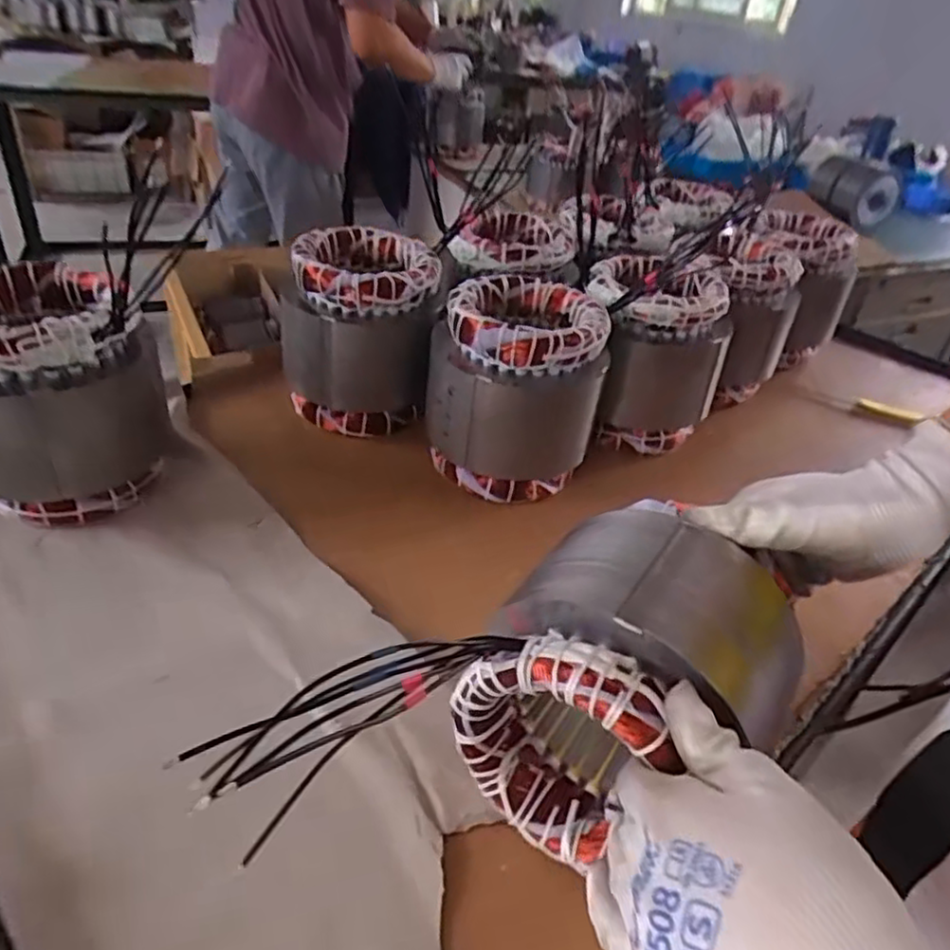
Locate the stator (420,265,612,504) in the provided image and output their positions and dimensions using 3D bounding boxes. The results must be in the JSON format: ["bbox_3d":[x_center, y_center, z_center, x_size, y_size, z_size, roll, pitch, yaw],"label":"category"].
[{"bbox_3d":[0.030,-0.072,0.616,0.137,0.162,0.137,2,36,-7],"label":"stator"}]

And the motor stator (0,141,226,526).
[{"bbox_3d":[-0.314,-0.058,0.525,0.139,0.160,0.130,-13,40,-26],"label":"motor stator"}]

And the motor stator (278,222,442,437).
[{"bbox_3d":[-0.114,-0.140,0.679,0.149,0.161,0.130,5,36,-3],"label":"motor stator"}]

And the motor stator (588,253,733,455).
[{"bbox_3d":[0.168,-0.123,0.686,0.128,0.153,0.142,4,36,-5],"label":"motor stator"}]

